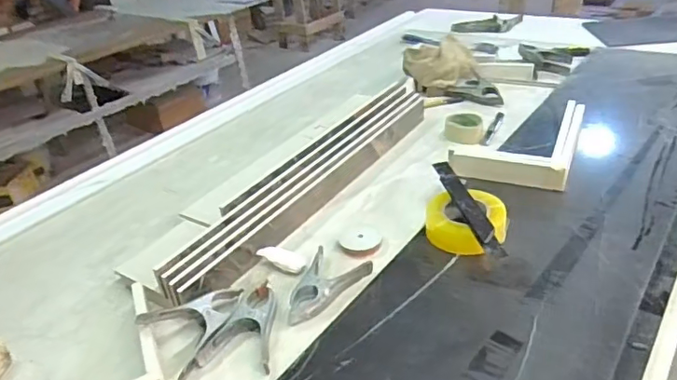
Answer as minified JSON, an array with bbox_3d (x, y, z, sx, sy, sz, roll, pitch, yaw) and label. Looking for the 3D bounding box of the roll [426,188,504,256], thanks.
[{"bbox_3d":[0.226,0.055,0.956,0.135,0.060,0.135,-5,31,3],"label":"roll"}]

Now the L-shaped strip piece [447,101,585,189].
[{"bbox_3d":[0.387,-0.104,1.175,0.238,0.054,0.319,8,34,23],"label":"L-shaped strip piece"}]

